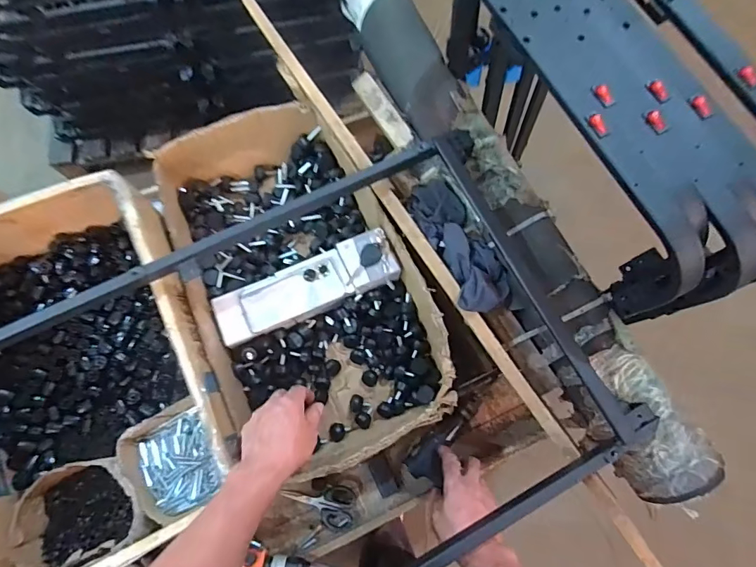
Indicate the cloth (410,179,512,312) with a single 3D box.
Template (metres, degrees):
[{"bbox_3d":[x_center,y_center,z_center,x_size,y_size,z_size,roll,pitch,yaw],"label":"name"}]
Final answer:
[{"bbox_3d":[0.120,-0.062,0.657,0.088,0.066,0.228,-20,75,-8],"label":"cloth"}]

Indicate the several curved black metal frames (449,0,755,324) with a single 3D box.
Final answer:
[{"bbox_3d":[0.310,-0.216,0.584,0.222,0.201,0.511,-26,76,-9],"label":"several curved black metal frames"}]

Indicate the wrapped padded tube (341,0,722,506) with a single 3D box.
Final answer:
[{"bbox_3d":[0.179,-0.138,0.682,0.134,0.089,0.959,-25,76,-9],"label":"wrapped padded tube"}]

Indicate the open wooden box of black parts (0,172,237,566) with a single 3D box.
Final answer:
[{"bbox_3d":[-0.437,0.138,0.645,0.372,0.160,0.538,-20,75,-8],"label":"open wooden box of black parts"}]

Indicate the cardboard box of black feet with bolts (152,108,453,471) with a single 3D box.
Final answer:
[{"bbox_3d":[-0.131,-0.010,0.721,0.330,0.134,0.583,-24,76,-9],"label":"cardboard box of black feet with bolts"}]

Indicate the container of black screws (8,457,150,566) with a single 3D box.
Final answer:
[{"bbox_3d":[-0.427,0.331,0.628,0.167,0.059,0.137,-22,76,-8],"label":"container of black screws"}]

